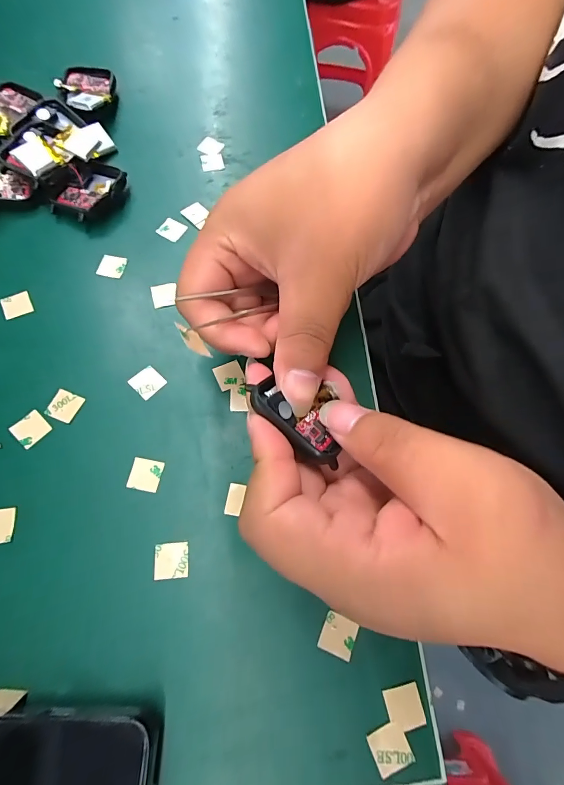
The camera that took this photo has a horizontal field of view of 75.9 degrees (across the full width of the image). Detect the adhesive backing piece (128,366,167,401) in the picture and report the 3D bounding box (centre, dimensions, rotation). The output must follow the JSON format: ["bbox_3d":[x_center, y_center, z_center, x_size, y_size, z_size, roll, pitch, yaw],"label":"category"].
[{"bbox_3d":[-0.074,-0.006,0.200,0.015,0.004,0.015,45,73,9],"label":"adhesive backing piece"}]

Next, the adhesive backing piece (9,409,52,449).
[{"bbox_3d":[-0.130,0.019,0.187,0.016,0.004,0.015,42,71,12],"label":"adhesive backing piece"}]

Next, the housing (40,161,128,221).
[{"bbox_3d":[-0.124,-0.131,0.234,0.049,0.015,0.037,-40,76,-15],"label":"housing"}]

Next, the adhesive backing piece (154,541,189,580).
[{"bbox_3d":[-0.052,0.078,0.169,0.015,0.004,0.015,-4,70,-4],"label":"adhesive backing piece"}]

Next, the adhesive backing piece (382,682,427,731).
[{"bbox_3d":[0.053,0.135,0.156,0.016,0.004,0.016,-12,76,-14],"label":"adhesive backing piece"}]

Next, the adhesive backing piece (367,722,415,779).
[{"bbox_3d":[0.045,0.147,0.149,0.015,0.004,0.015,-22,72,-11],"label":"adhesive backing piece"}]

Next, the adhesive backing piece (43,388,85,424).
[{"bbox_3d":[-0.116,0.007,0.193,0.015,0.004,0.015,21,69,2],"label":"adhesive backing piece"}]

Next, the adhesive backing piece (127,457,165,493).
[{"bbox_3d":[-0.069,0.041,0.183,0.015,0.004,0.015,10,70,1],"label":"adhesive backing piece"}]

